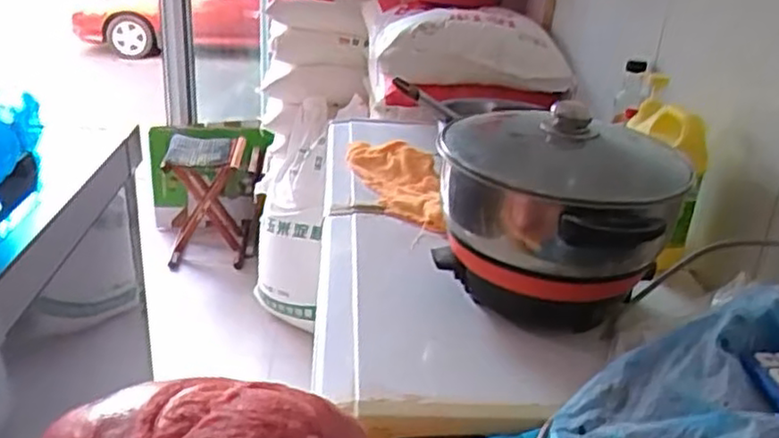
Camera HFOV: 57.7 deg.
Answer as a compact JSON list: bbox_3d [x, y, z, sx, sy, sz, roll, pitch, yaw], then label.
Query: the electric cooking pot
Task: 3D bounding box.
[{"bbox_3d":[0.186,0.011,0.817,0.251,0.224,0.244,7,25,8],"label":"electric cooking pot"}]

